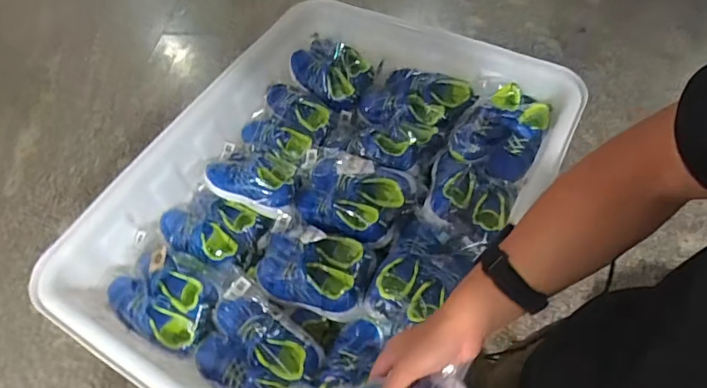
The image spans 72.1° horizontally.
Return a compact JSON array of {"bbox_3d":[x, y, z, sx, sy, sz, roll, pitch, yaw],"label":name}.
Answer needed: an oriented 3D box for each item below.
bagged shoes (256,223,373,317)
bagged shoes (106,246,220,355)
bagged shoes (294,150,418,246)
[{"bbox_3d":[-0.077,0.135,0.931,0.210,0.073,0.151,12,59,13],"label":"bagged shoes"},{"bbox_3d":[-0.356,0.191,0.923,0.204,0.073,0.165,22,62,19],"label":"bagged shoes"},{"bbox_3d":[0.004,0.002,1.007,0.247,0.079,0.182,12,59,13],"label":"bagged shoes"}]

